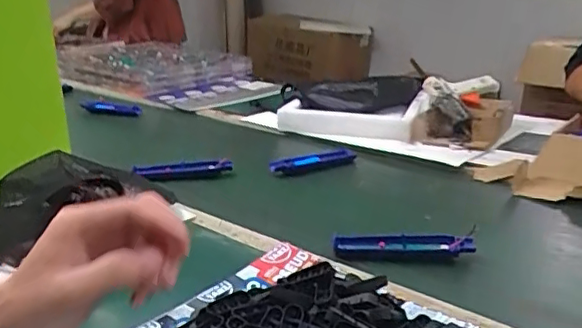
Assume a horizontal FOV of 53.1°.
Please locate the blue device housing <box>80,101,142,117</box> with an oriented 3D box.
[{"bbox_3d":[-0.490,-0.149,1.592,0.220,0.036,0.026,10,21,28],"label":"blue device housing"}]

